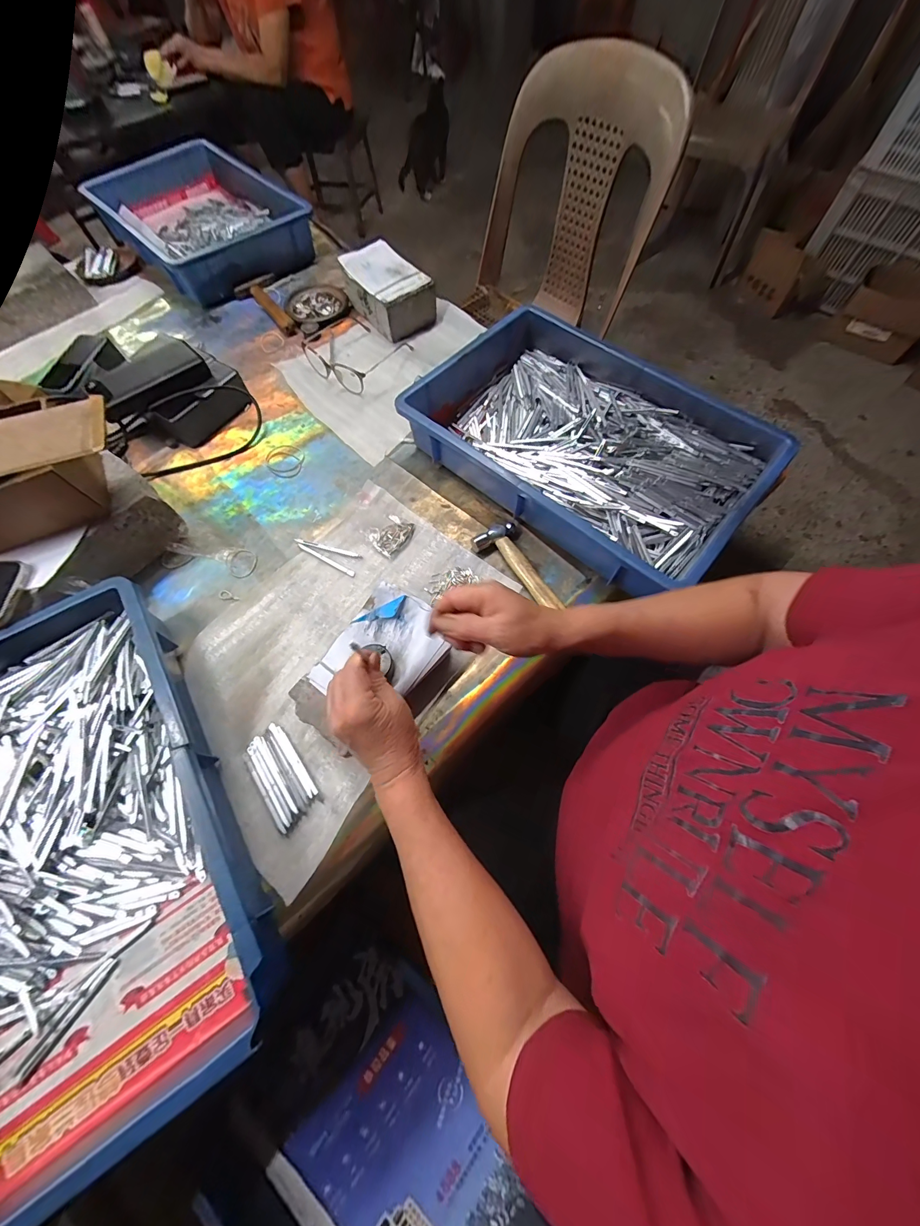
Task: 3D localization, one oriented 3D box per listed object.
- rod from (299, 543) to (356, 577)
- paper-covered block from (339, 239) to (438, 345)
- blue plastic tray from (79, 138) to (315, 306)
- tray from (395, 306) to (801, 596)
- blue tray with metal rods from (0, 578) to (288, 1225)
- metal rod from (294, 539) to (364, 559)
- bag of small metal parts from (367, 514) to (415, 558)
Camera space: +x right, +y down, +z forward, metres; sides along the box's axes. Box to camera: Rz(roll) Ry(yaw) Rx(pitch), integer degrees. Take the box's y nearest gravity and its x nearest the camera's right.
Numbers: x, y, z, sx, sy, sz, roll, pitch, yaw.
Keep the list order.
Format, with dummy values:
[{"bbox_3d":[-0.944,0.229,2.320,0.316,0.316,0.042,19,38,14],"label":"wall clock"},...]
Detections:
[{"bbox_3d":[-0.175,-0.070,0.511,0.089,0.004,0.006,27,69,12],"label":"rod"},{"bbox_3d":[-0.128,-0.569,0.686,0.098,0.070,0.154,-38,71,-14],"label":"paper-covered block"},{"bbox_3d":[-0.503,-0.773,0.772,0.280,0.081,0.397,-41,72,-15],"label":"blue plastic tray"},{"bbox_3d":[0.161,-0.235,0.540,0.441,0.086,0.287,40,73,17],"label":"tray"},{"bbox_3d":[-0.360,0.207,0.343,0.285,0.079,0.431,-31,69,-12],"label":"blue tray with metal rods"},{"bbox_3d":[-0.175,-0.086,0.518,0.094,0.004,0.008,15,67,8],"label":"metal rod"},{"bbox_3d":[-0.090,-0.107,0.521,0.043,0.019,0.058,41,73,17],"label":"bag of small metal parts"}]

